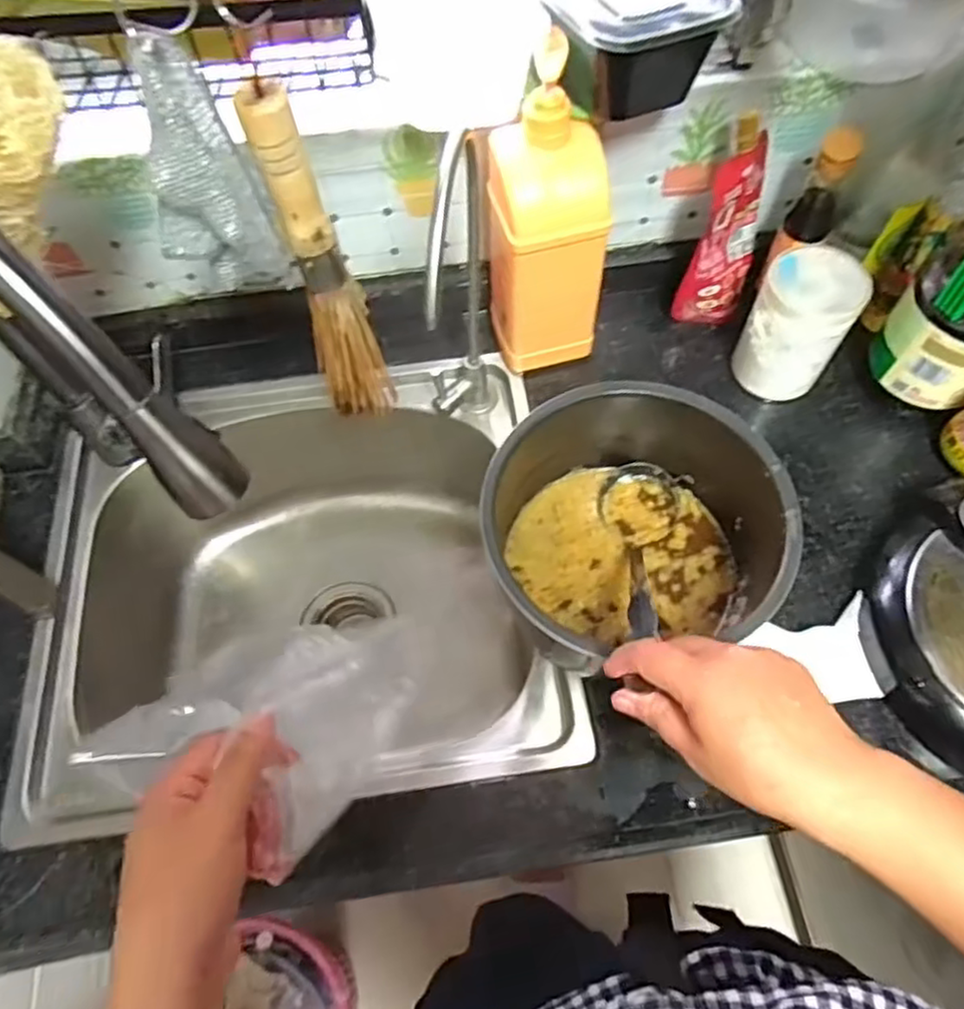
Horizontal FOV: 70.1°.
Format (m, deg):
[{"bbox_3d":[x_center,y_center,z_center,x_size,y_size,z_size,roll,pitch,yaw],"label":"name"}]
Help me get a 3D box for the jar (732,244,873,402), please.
[{"bbox_3d":[0.290,-0.162,0.638,0.085,0.123,0.080,-2,64,3],"label":"jar"}]

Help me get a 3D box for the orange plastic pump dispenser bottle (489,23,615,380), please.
[{"bbox_3d":[0.056,-0.233,0.585,0.095,0.267,0.074,-6,64,1],"label":"orange plastic pump dispenser bottle"}]

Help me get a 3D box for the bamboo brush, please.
[{"bbox_3d":[-0.102,-0.142,0.445,0.047,0.239,0.033,-20,64,-6],"label":"bamboo brush"}]

